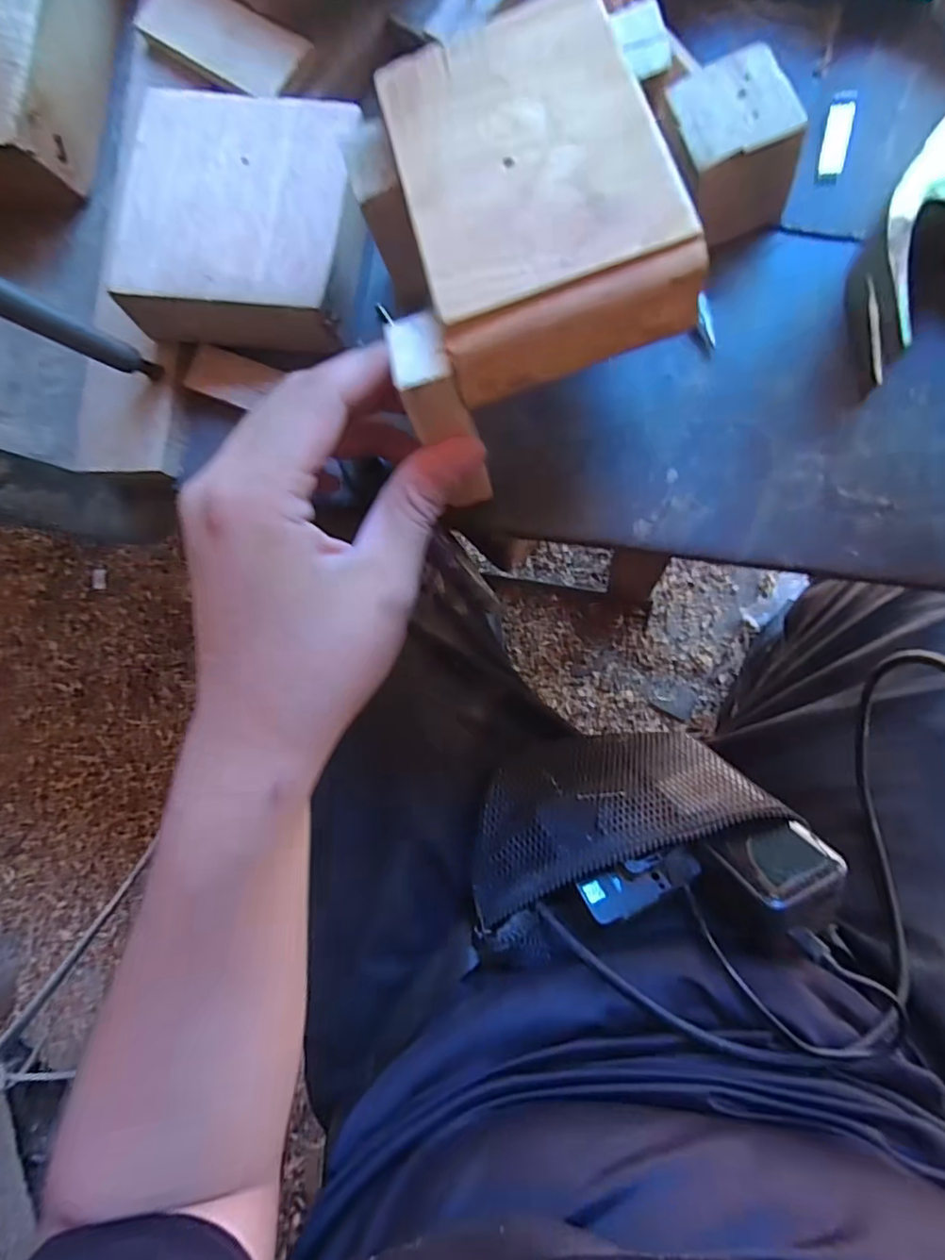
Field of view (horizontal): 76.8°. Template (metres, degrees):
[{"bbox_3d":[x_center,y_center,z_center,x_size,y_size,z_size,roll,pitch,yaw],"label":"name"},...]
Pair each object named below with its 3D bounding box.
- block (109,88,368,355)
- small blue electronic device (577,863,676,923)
[{"bbox_3d":[-0.092,-0.167,0.245,0.096,0.029,0.099,11,88,9],"label":"block"},{"bbox_3d":[0.088,0.146,0.335,0.050,0.004,0.023,-15,57,-11],"label":"small blue electronic device"}]

